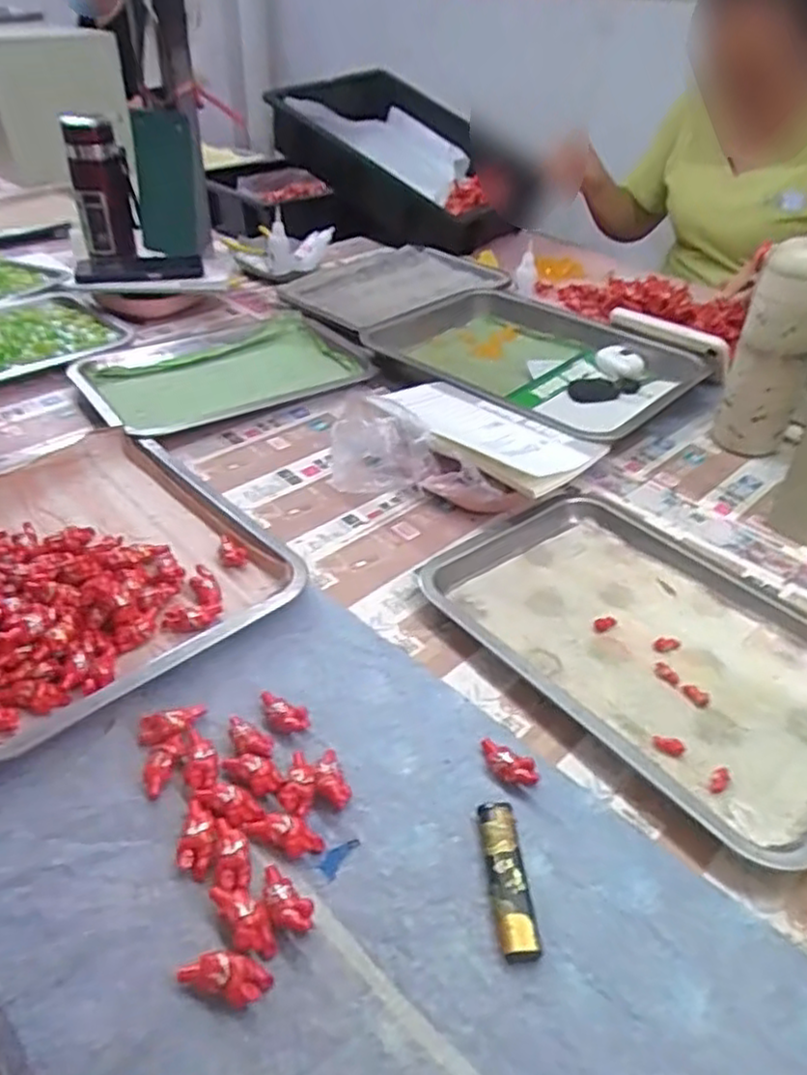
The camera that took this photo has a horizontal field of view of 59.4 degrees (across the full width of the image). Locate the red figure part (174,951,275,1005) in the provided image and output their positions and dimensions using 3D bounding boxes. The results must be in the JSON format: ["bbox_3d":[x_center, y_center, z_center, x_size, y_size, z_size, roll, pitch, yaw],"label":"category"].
[{"bbox_3d":[-0.083,0.205,0.330,0.044,0.012,0.018,13,41,-1],"label":"red figure part"}]

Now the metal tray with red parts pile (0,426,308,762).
[{"bbox_3d":[-0.266,0.018,0.556,0.261,0.049,0.316,-32,48,-31],"label":"metal tray with red parts pile"}]

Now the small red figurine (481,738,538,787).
[{"bbox_3d":[0.062,0.137,0.429,0.041,0.012,0.018,30,50,33],"label":"small red figurine"}]

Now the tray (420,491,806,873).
[{"bbox_3d":[0.188,0.070,0.520,0.224,0.030,0.311,-30,47,-29],"label":"tray"}]

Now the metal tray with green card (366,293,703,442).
[{"bbox_3d":[0.156,-0.221,0.865,0.376,0.054,0.311,30,46,31],"label":"metal tray with green card"}]

